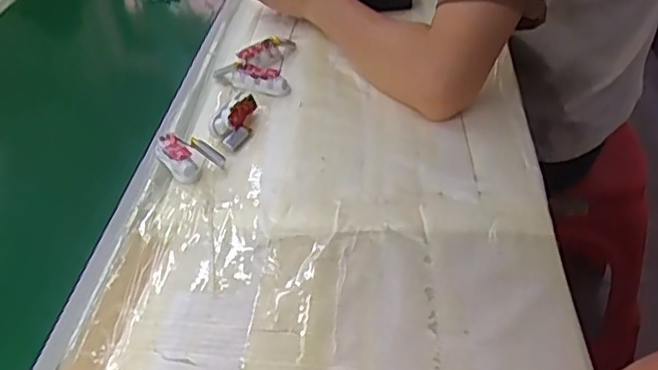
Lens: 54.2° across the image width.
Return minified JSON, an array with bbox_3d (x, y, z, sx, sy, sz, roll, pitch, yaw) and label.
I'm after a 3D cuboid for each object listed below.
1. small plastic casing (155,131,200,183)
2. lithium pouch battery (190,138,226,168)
[{"bbox_3d":[-0.129,-0.023,0.549,0.024,0.015,0.056,-29,63,-27],"label":"small plastic casing"},{"bbox_3d":[-0.104,-0.028,0.550,0.035,0.009,0.010,37,48,1],"label":"lithium pouch battery"}]

